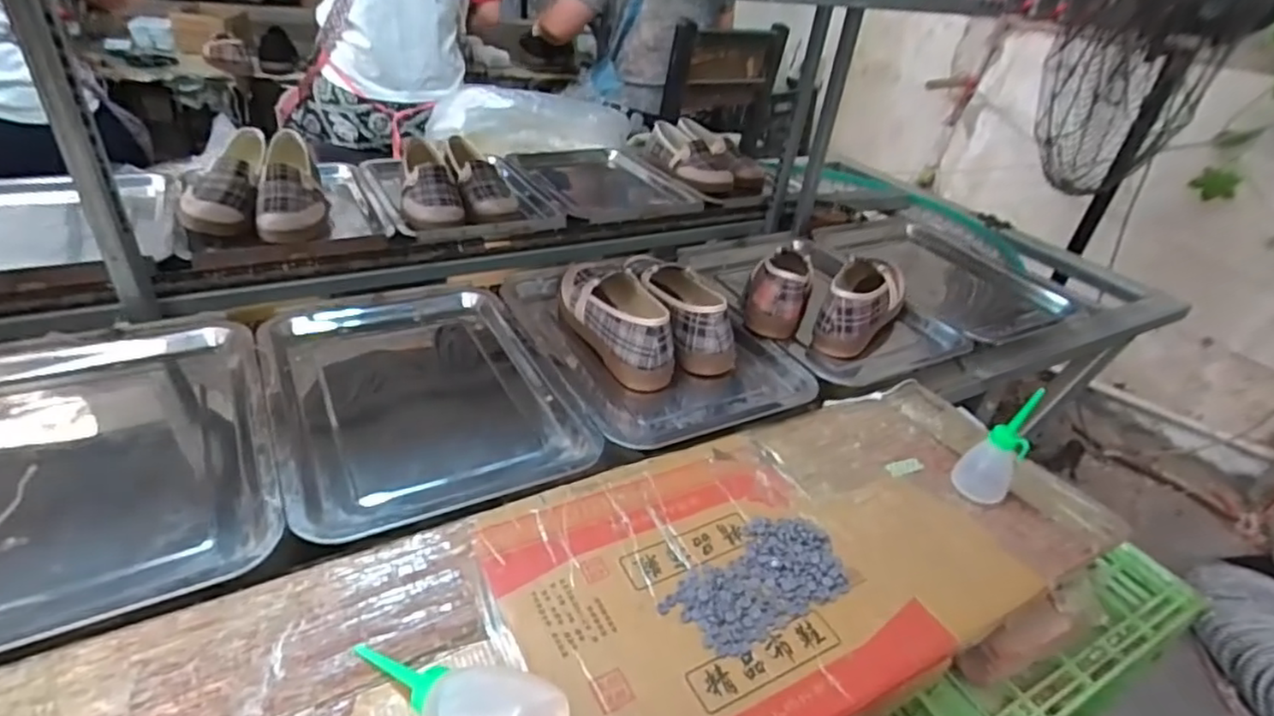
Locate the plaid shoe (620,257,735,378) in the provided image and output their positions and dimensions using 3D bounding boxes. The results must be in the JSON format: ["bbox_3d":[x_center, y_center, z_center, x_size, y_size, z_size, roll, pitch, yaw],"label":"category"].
[{"bbox_3d":[0.049,-0.072,0.807,0.076,0.077,0.235,-7,36,-22],"label":"plaid shoe"}]

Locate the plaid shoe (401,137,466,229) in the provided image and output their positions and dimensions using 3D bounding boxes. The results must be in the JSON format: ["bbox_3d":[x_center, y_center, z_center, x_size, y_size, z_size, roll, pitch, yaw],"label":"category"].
[{"bbox_3d":[-0.329,-0.275,1.037,0.088,0.079,0.229,-4,37,-16],"label":"plaid shoe"}]

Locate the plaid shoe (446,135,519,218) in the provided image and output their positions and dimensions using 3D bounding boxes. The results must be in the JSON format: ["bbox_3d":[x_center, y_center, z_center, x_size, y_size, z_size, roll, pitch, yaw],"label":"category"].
[{"bbox_3d":[-0.262,-0.299,1.090,0.091,0.068,0.263,-6,38,-19],"label":"plaid shoe"}]

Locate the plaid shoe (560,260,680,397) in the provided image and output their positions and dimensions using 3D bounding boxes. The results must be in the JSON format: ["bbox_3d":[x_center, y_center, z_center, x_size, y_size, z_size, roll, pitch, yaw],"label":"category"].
[{"bbox_3d":[-0.028,-0.060,0.776,0.084,0.075,0.249,-10,37,-25],"label":"plaid shoe"}]

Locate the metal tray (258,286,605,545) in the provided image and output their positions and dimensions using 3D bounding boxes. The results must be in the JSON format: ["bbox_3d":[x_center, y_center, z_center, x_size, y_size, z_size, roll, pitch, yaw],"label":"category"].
[{"bbox_3d":[-0.223,0.033,0.659,0.257,0.035,0.351,-12,38,-28],"label":"metal tray"}]

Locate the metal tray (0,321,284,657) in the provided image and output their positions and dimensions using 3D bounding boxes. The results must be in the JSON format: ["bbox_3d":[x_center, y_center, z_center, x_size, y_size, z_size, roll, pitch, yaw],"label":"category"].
[{"bbox_3d":[-0.453,0.084,0.533,0.262,0.034,0.352,-12,38,-28],"label":"metal tray"}]

